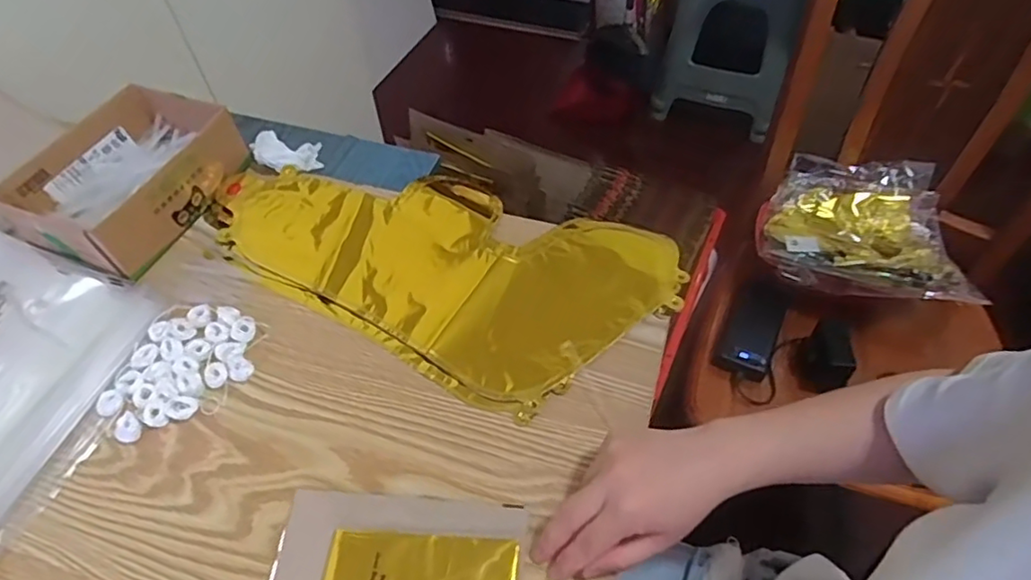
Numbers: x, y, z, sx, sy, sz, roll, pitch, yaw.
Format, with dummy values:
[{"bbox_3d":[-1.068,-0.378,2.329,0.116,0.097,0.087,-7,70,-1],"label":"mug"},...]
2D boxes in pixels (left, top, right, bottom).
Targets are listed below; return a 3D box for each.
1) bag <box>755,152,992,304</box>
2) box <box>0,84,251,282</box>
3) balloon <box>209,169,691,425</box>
[{"bbox_3d":[0.511,-0.089,0.899,0.273,0.070,0.244,12,54,10],"label":"bag"},{"bbox_3d":[-0.377,-0.109,0.591,0.149,0.065,0.186,17,54,15],"label":"box"},{"bbox_3d":[-0.076,-0.033,0.558,0.420,0.018,0.219,20,55,17],"label":"balloon"}]

